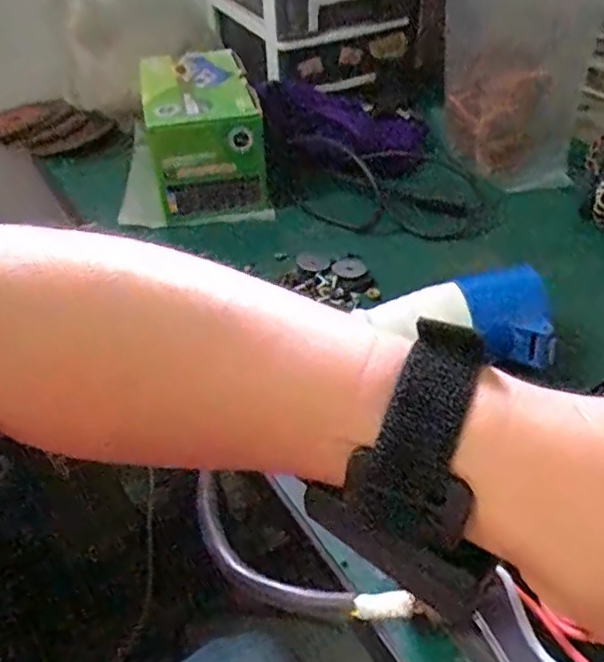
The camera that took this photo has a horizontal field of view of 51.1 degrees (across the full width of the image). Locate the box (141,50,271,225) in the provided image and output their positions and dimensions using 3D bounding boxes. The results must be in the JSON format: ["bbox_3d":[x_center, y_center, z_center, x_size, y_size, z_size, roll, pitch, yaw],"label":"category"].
[{"bbox_3d":[-0.095,-0.187,0.606,0.100,0.094,0.138,-10,43,-9],"label":"box"}]

